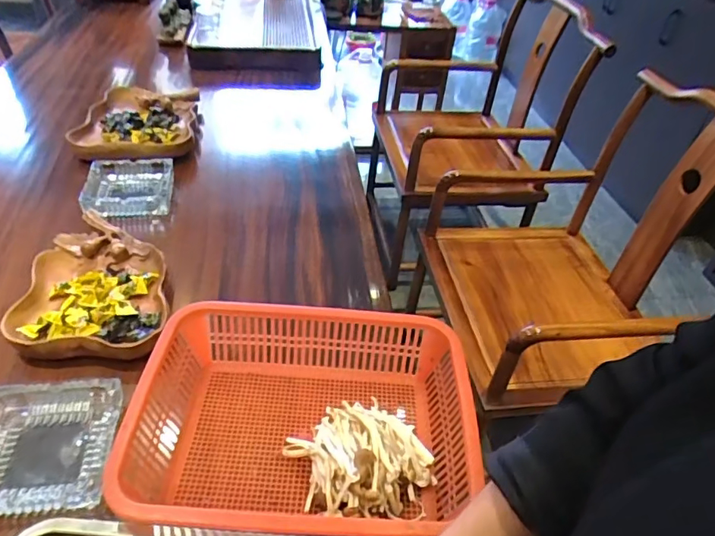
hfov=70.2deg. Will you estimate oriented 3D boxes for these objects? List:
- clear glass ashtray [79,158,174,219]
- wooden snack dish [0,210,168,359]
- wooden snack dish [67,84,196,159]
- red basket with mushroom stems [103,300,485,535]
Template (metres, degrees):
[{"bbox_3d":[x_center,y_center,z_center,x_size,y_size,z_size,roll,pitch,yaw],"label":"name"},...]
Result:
[{"bbox_3d":[-0.435,-0.148,0.972,0.154,0.052,0.156,-3,42,-10],"label":"clear glass ashtray"},{"bbox_3d":[-0.383,0.026,0.783,0.207,0.049,0.288,1,41,-6],"label":"wooden snack dish"},{"bbox_3d":[-0.486,-0.329,1.146,0.243,0.033,0.326,0,41,-7],"label":"wooden snack dish"},{"bbox_3d":[-0.064,0.179,0.593,0.369,0.100,0.274,4,41,-3],"label":"red basket with mushroom stems"}]

